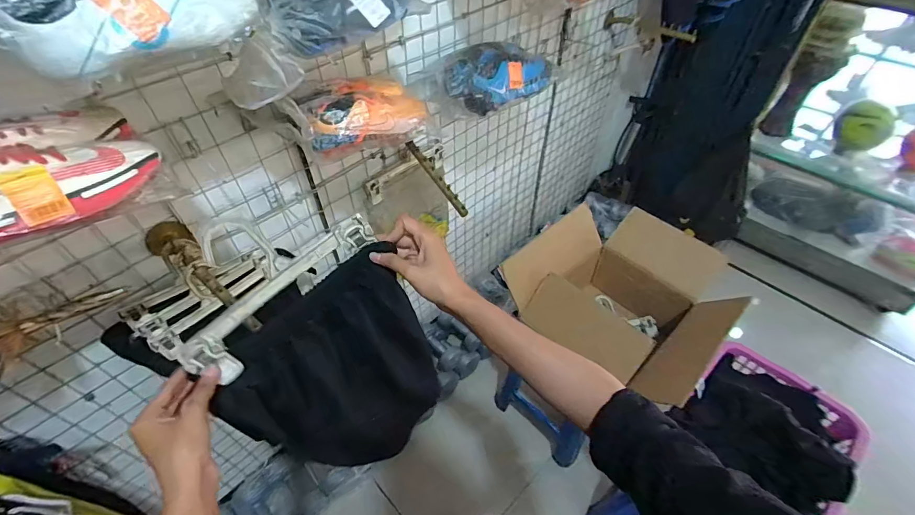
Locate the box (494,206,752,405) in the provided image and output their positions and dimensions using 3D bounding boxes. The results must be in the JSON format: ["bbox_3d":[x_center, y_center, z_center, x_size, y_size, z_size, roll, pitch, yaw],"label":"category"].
[{"bbox_3d":[0.382,0.126,1.048,0.451,0.233,0.335,30,55,24],"label":"box"}]

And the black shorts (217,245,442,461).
[{"bbox_3d":[-0.153,0.177,0.568,0.257,0.357,0.090,-27,54,-22],"label":"black shorts"}]

